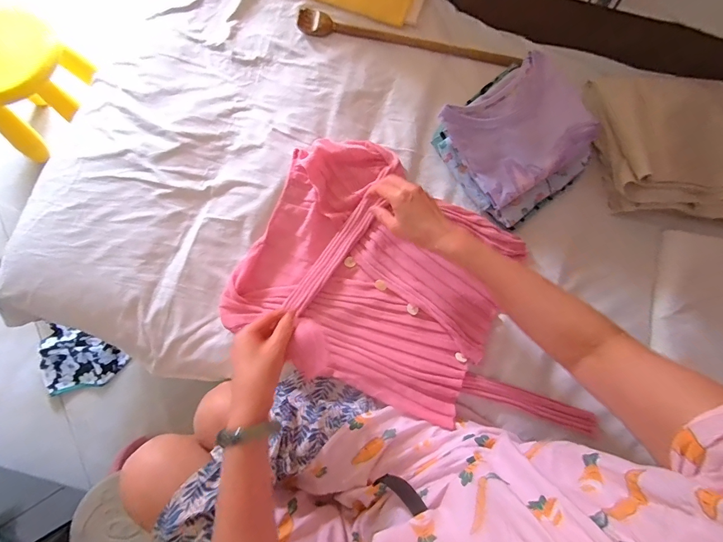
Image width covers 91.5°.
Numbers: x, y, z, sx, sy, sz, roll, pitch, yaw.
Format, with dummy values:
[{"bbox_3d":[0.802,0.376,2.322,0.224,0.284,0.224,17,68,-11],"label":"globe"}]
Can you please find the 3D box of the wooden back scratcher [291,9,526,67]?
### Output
[{"bbox_3d":[0.082,-0.419,0.650,0.407,0.029,0.040,13,77,2],"label":"wooden back scratcher"}]

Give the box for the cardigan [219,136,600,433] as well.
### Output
[{"bbox_3d":[0.103,0.025,0.581,0.559,0.061,0.380,23,78,4],"label":"cardigan"}]

